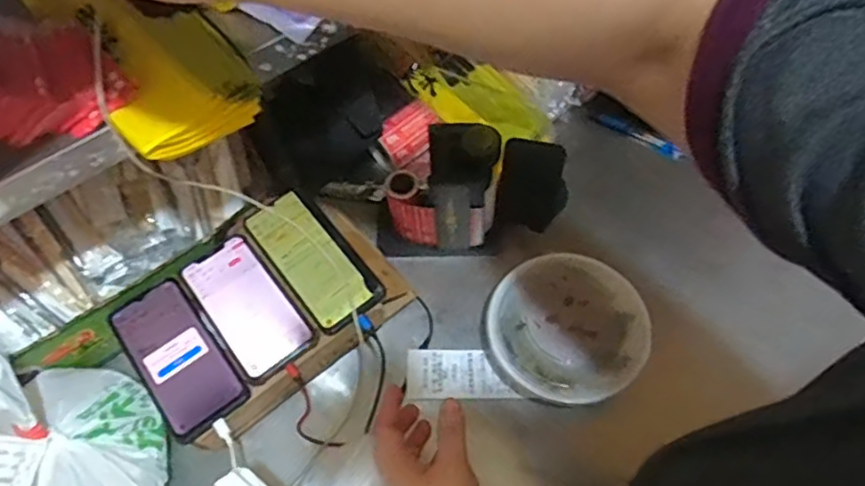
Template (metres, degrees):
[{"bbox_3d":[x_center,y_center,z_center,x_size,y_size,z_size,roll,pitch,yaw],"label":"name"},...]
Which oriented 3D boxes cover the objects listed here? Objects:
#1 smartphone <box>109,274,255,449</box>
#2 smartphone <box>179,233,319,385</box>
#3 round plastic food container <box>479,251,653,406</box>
[{"bbox_3d":[-0.255,0.112,0.626,0.080,0.013,0.160,-36,69,-18],"label":"smartphone"},{"bbox_3d":[-0.193,0.063,0.648,0.079,0.005,0.160,-36,65,-17],"label":"smartphone"},{"bbox_3d":[0.148,0.095,0.692,0.172,0.055,0.161,-1,61,2],"label":"round plastic food container"}]

